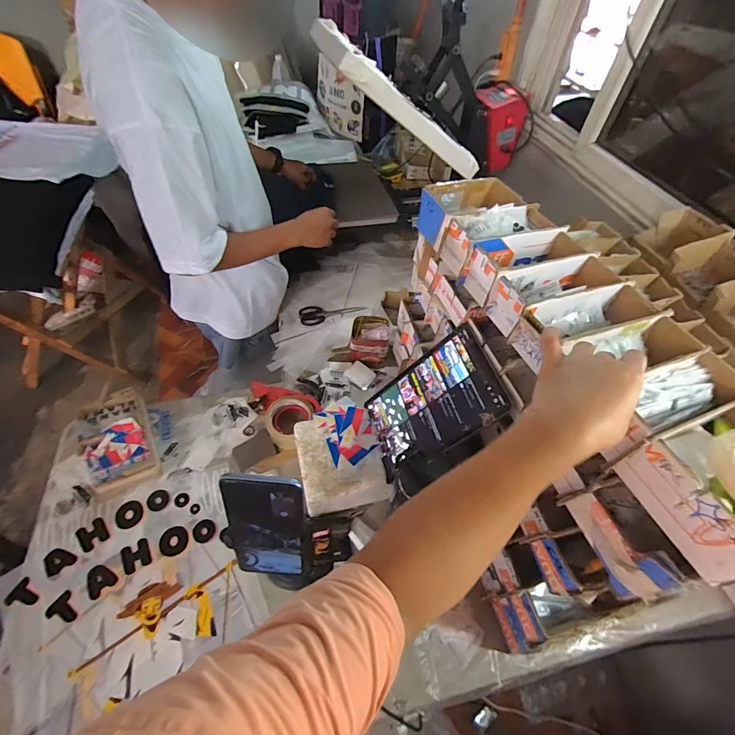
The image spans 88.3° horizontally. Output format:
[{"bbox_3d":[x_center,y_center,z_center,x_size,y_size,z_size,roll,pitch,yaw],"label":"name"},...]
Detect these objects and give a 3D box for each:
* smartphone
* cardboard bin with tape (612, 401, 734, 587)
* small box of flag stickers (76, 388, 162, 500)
[{"bbox_3d":[-0.101,0.166,0.383,0.075,0.160,0.008,5,34,0],"label":"smartphone"},{"bbox_3d":[0.365,0.113,0.373,0.160,0.068,0.125,-15,55,-15],"label":"cardboard bin with tape"},{"bbox_3d":[-0.470,0.134,0.708,0.123,0.073,0.180,-24,57,-21],"label":"small box of flag stickers"}]

